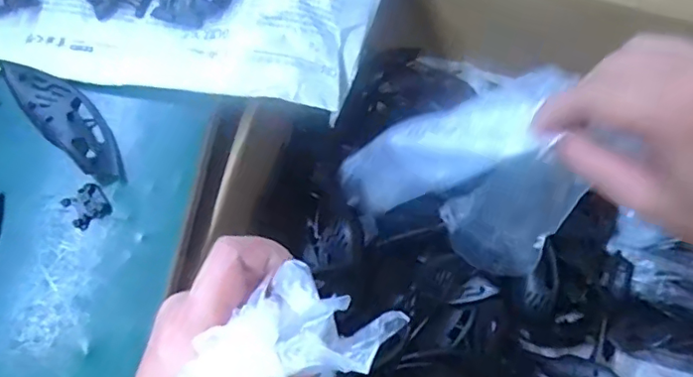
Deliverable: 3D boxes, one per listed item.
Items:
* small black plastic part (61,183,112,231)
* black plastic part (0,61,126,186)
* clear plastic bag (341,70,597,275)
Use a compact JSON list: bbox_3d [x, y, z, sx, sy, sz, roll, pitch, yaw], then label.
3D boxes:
[{"bbox_3d":[-0.166,0.011,0.357,0.025,0.009,0.025,-35,76,-10],"label":"small black plastic part"},{"bbox_3d":[-0.182,-0.045,0.368,0.035,0.009,0.104,-38,83,-29],"label":"black plastic part"},{"bbox_3d":[0.074,0.006,0.351,0.130,0.112,0.099,-18,74,-5],"label":"clear plastic bag"}]

